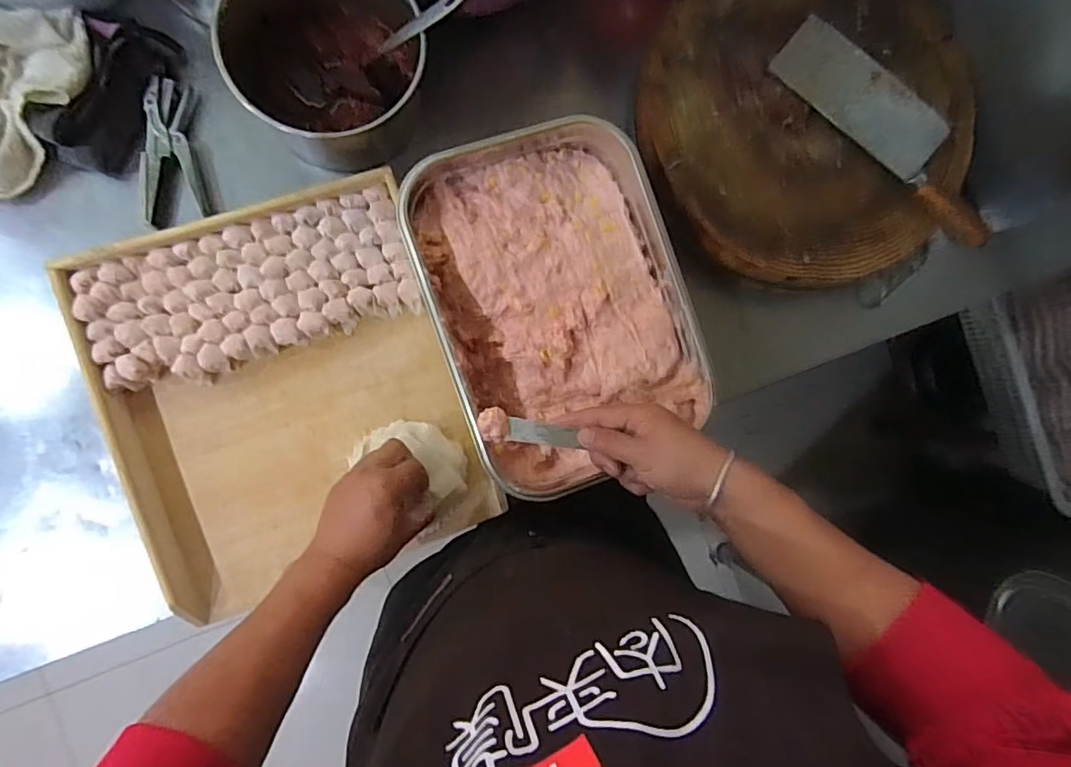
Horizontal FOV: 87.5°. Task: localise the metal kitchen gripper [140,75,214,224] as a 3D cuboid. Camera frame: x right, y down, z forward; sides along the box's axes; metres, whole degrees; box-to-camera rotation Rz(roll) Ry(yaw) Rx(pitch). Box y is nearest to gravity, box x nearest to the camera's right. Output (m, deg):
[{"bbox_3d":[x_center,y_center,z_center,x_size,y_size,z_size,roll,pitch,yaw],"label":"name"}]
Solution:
[{"bbox_3d":[-0.389,-0.251,0.599,0.061,0.021,0.146,-3,89,-7],"label":"metal kitchen gripper"}]

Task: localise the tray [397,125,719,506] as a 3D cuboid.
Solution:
[{"bbox_3d":[0.022,-0.083,0.590,0.252,0.078,0.363,-18,91,-7],"label":"tray"}]

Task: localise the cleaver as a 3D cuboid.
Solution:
[{"bbox_3d":[0.401,-0.285,0.625,0.299,0.032,0.091,45,84,-4],"label":"cleaver"}]

